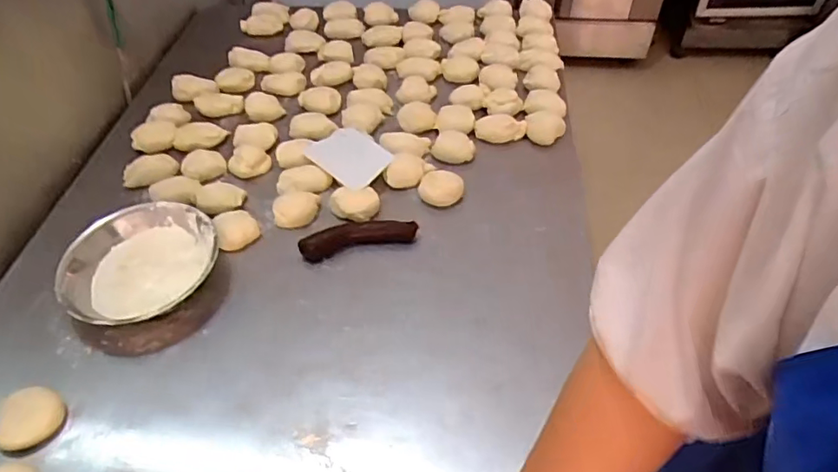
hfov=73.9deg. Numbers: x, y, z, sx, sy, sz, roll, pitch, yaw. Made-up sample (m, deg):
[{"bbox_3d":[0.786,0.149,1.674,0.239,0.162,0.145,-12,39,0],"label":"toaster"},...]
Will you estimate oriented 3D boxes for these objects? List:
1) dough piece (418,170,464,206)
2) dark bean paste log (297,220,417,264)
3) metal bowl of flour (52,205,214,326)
[{"bbox_3d":[0.032,-0.072,0.817,0.063,0.025,0.047,-6,51,-5],"label":"dough piece"},{"bbox_3d":[-0.083,0.001,0.767,0.159,0.030,0.030,-11,51,-9],"label":"dark bean paste log"},{"bbox_3d":[-0.349,0.040,0.714,0.168,0.053,0.190,20,53,15],"label":"metal bowl of flour"}]

